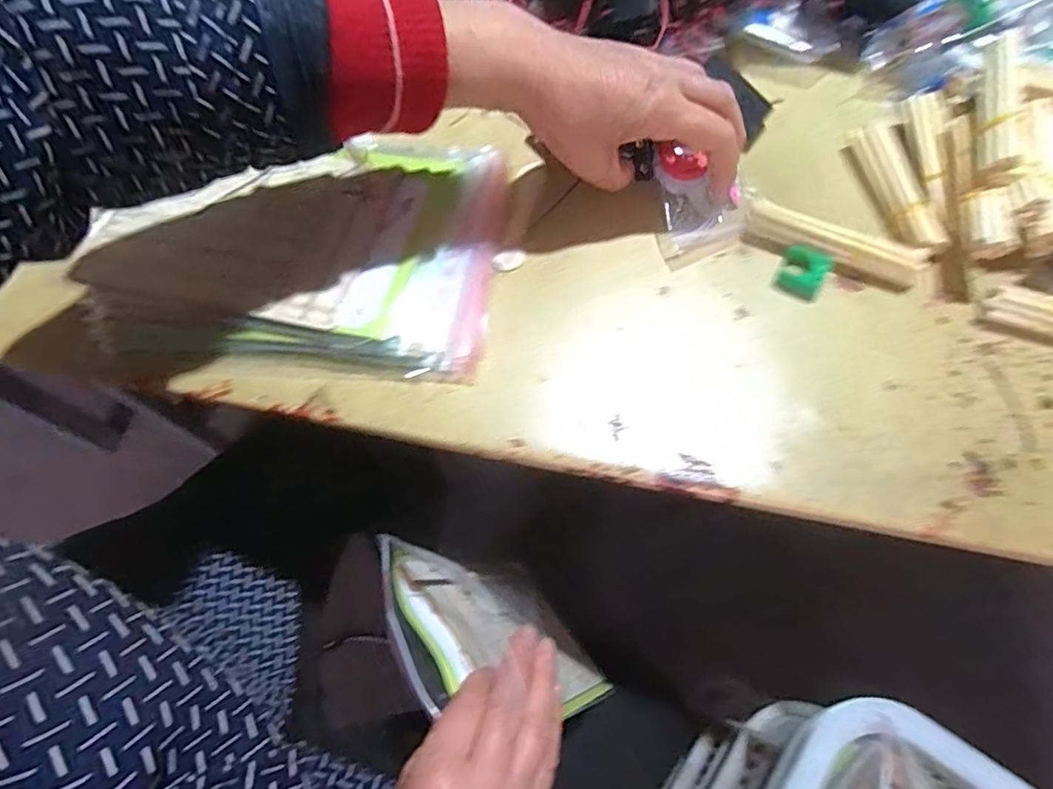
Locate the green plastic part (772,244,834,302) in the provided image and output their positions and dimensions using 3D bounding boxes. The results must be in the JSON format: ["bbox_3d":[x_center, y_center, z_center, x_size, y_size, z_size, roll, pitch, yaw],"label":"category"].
[{"bbox_3d":[0.168,-0.075,0.349,0.027,0.010,0.032,30,71,16],"label":"green plastic part"}]

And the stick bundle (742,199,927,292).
[{"bbox_3d":[0.187,-0.091,0.354,0.104,0.017,0.022,22,69,13],"label":"stick bundle"}]

